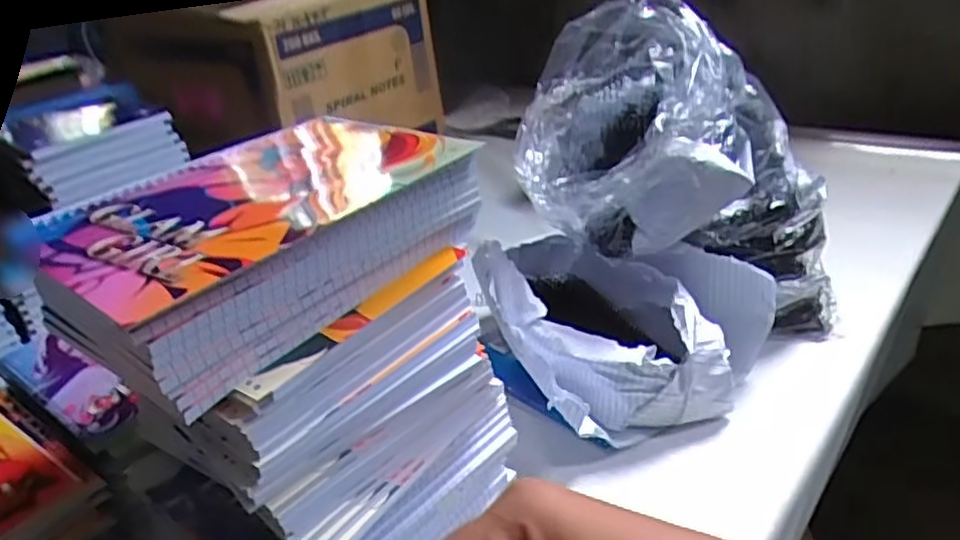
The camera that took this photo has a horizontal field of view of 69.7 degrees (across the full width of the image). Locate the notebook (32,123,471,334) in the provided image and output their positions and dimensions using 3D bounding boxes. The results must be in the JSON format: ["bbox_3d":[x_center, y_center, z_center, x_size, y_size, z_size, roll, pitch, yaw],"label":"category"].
[{"bbox_3d":[-0.119,-0.042,0.355,0.149,0.006,0.197,17,36,38],"label":"notebook"}]

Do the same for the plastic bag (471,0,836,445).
[{"bbox_3d":[0.149,-0.057,0.593,0.299,0.262,0.254,-15,29,-15],"label":"plastic bag"}]

